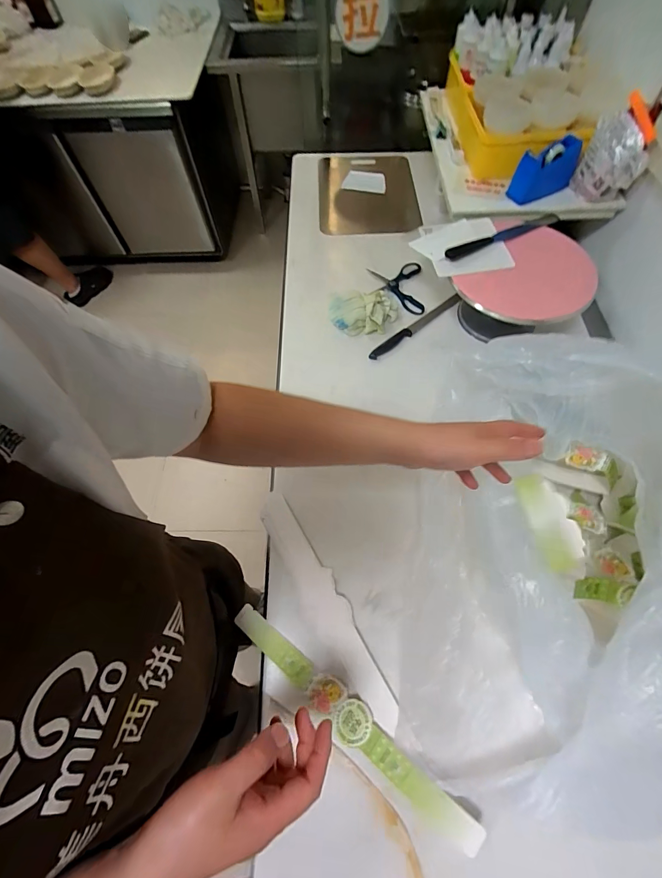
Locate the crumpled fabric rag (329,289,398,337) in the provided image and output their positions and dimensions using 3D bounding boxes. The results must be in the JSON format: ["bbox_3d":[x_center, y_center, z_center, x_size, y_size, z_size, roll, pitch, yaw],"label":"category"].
[{"bbox_3d":[0.079,-0.305,0.849,0.163,0.041,0.126,-16,64,-6],"label":"crumpled fabric rag"}]

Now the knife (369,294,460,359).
[{"bbox_3d":[0.202,-0.267,0.852,0.291,0.019,0.024,-36,68,-15],"label":"knife"}]

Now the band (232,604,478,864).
[{"bbox_3d":[0.016,0.386,0.504,0.404,0.012,0.053,29,75,21],"label":"band"}]

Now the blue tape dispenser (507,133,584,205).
[{"bbox_3d":[0.468,-0.580,0.784,0.134,0.106,0.045,-13,64,-5],"label":"blue tape dispenser"}]

